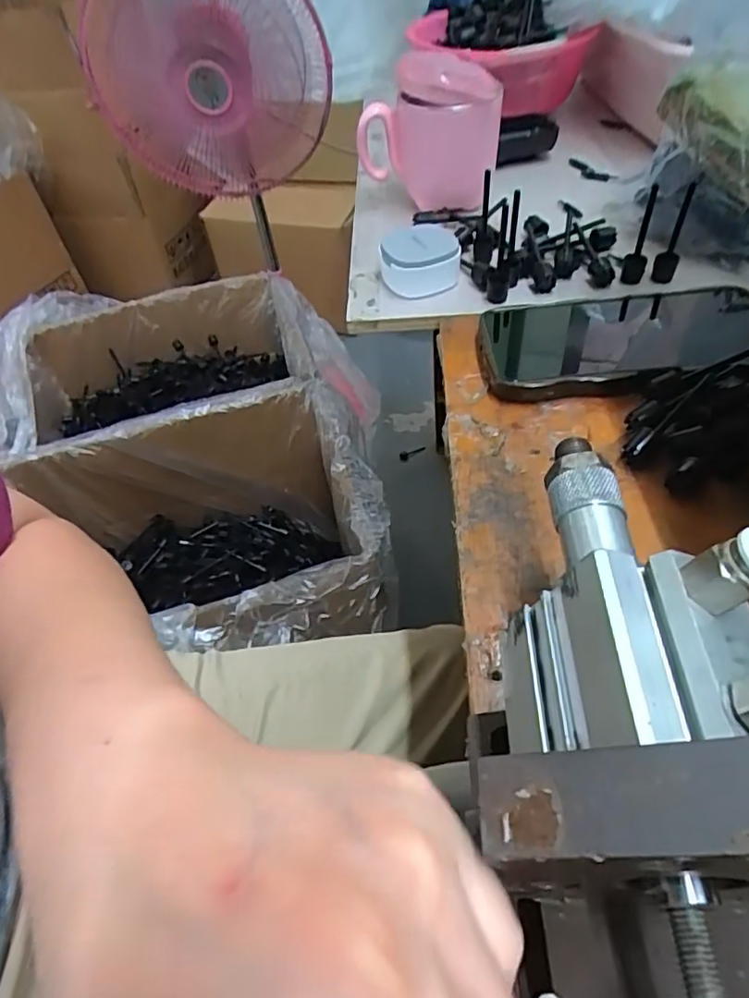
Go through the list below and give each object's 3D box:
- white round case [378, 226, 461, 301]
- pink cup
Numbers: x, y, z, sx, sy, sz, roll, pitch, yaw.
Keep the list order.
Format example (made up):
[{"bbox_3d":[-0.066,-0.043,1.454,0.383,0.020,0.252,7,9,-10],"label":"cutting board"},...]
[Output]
[{"bbox_3d":[0.032,-0.173,0.421,0.056,0.033,0.054,-4,50,3],"label":"white round case"},{"bbox_3d":[0.044,-0.280,0.460,0.097,0.113,0.092,-3,50,4],"label":"pink cup"}]

